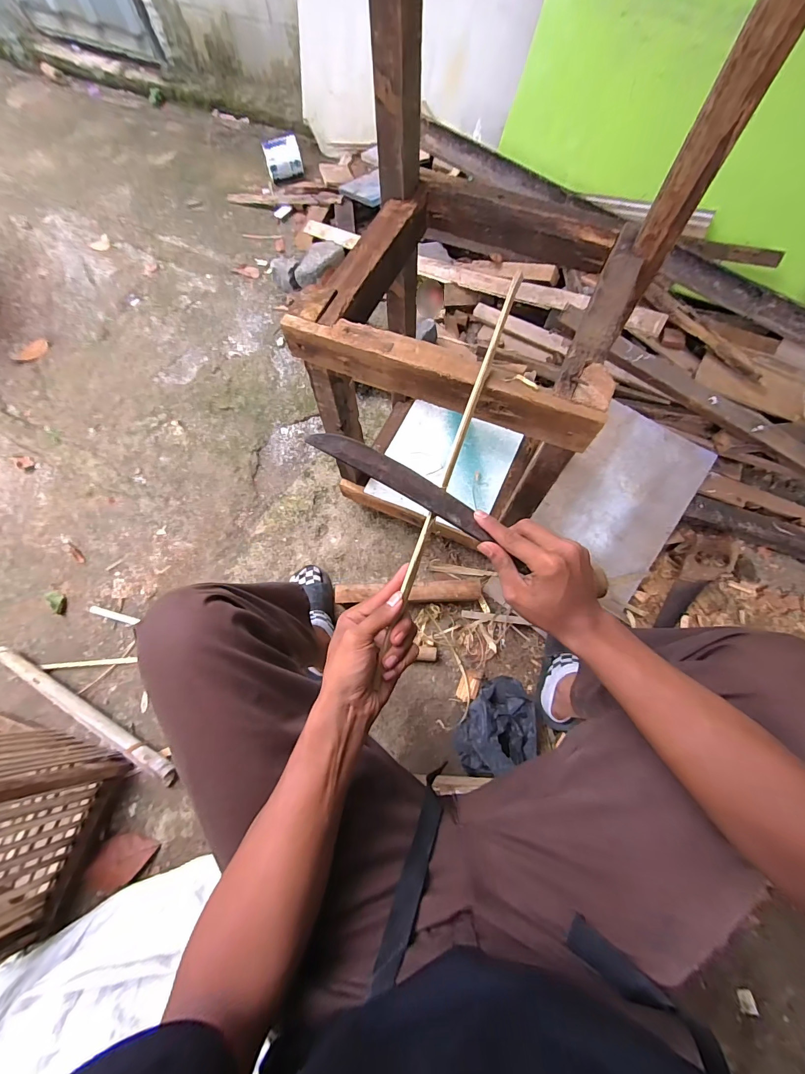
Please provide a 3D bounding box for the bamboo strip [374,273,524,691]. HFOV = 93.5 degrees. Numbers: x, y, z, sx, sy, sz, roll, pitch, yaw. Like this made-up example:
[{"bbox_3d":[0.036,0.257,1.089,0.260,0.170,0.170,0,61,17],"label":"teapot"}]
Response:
[{"bbox_3d":[0.068,-0.122,0.408,0.011,0.013,0.382,19,81,9],"label":"bamboo strip"}]

